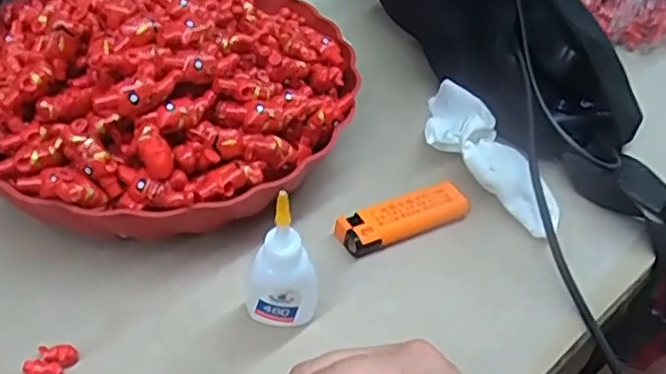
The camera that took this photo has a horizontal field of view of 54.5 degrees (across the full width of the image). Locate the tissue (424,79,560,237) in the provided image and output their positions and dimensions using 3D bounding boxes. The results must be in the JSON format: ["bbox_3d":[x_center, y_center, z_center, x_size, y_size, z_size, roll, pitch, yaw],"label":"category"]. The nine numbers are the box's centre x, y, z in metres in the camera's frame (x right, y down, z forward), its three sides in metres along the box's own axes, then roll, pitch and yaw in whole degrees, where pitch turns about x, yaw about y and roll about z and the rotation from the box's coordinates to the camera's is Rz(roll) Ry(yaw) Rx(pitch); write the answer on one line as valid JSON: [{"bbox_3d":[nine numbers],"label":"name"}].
[{"bbox_3d":[0.093,-0.023,0.408,0.041,0.033,0.132,-12,48,-17],"label":"tissue"}]

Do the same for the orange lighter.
[{"bbox_3d":[0.041,0.018,0.370,0.079,0.014,0.024,-20,50,-24],"label":"orange lighter"}]

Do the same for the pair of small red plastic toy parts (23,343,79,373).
[{"bbox_3d":[-0.130,0.081,0.300,0.021,0.006,0.017,2,44,-5],"label":"pair of small red plastic toy parts"}]

